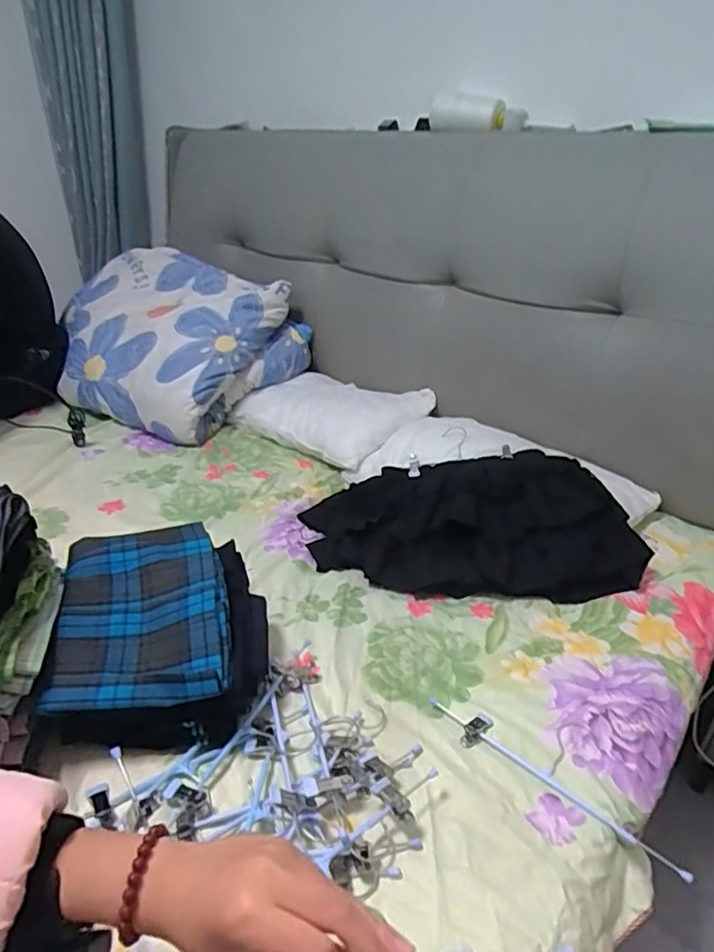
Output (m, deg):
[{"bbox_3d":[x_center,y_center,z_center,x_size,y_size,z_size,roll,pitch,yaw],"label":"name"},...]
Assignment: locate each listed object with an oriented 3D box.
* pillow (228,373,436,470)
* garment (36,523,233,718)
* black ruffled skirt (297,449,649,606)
[{"bbox_3d":[-0.060,-0.140,1.399,0.408,0.125,0.279,25,35,34],"label":"pillow"},{"bbox_3d":[-0.261,0.156,0.717,0.190,0.046,0.285,-4,29,-14],"label":"garment"},{"bbox_3d":[0.195,0.058,1.010,0.536,0.164,0.286,5,29,3],"label":"black ruffled skirt"}]

